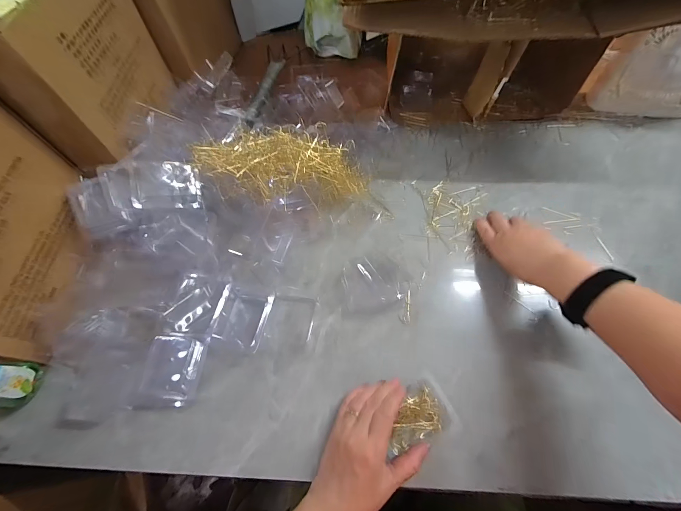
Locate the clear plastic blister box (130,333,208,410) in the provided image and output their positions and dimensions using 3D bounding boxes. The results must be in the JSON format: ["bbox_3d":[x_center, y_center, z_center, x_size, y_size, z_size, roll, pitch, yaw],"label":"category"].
[{"bbox_3d":[-0.218,0.146,0.389,0.074,0.028,0.085,3,60,3],"label":"clear plastic blister box"}]

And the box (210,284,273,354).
[{"bbox_3d":[-0.139,0.083,0.428,0.066,0.016,0.081,9,61,7],"label":"box"}]

